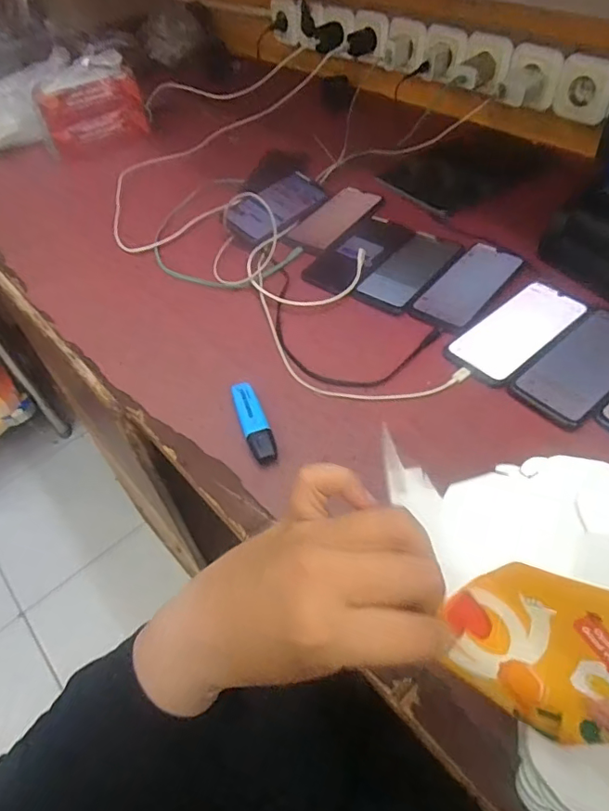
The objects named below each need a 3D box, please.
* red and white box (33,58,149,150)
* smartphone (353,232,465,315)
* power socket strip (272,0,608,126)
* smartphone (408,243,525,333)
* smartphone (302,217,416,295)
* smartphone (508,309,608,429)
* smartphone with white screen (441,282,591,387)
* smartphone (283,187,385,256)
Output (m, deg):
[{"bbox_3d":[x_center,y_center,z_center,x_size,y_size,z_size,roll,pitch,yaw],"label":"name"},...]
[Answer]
[{"bbox_3d":[-0.385,-0.530,0.951,0.181,0.137,0.061,-31,54,-19],"label":"red and white box"},{"bbox_3d":[0.138,-0.176,0.678,0.075,0.007,0.165,29,58,26],"label":"smartphone"},{"bbox_3d":[0.198,-0.583,0.873,0.072,0.081,0.795,-38,57,-24],"label":"power socket strip"},{"bbox_3d":[0.203,-0.149,0.644,0.077,0.011,0.164,31,60,28],"label":"smartphone"},{"bbox_3d":[0.074,-0.210,0.706,0.082,0.007,0.168,30,59,27],"label":"smartphone"},{"bbox_3d":[0.301,-0.047,0.551,0.178,0.008,0.083,-36,56,-22],"label":"smartphone"},{"bbox_3d":[0.244,-0.084,0.587,0.173,0.010,0.084,-34,55,-21],"label":"smartphone with white screen"},{"bbox_3d":[0.046,-0.276,0.765,0.080,0.012,0.158,30,59,27],"label":"smartphone"}]

